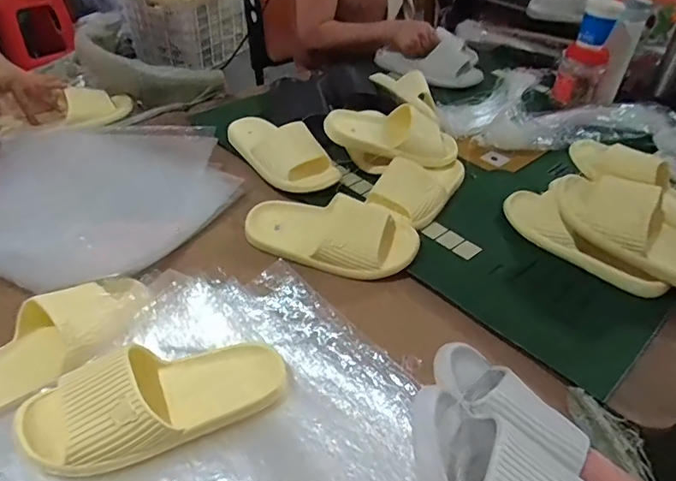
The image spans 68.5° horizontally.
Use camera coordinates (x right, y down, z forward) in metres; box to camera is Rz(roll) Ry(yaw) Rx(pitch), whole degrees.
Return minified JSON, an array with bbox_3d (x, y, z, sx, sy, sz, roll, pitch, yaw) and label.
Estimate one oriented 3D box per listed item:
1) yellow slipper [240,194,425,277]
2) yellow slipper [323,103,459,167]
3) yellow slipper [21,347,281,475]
[{"bbox_3d":[-0.012,-0.013,0.702,0.238,0.070,0.086,15,41,12],"label":"yellow slipper"},{"bbox_3d":[0.096,-0.176,0.874,0.243,0.074,0.103,6,67,-8],"label":"yellow slipper"},{"bbox_3d":[-0.171,0.147,0.481,0.249,0.058,0.101,-11,42,-18],"label":"yellow slipper"}]

